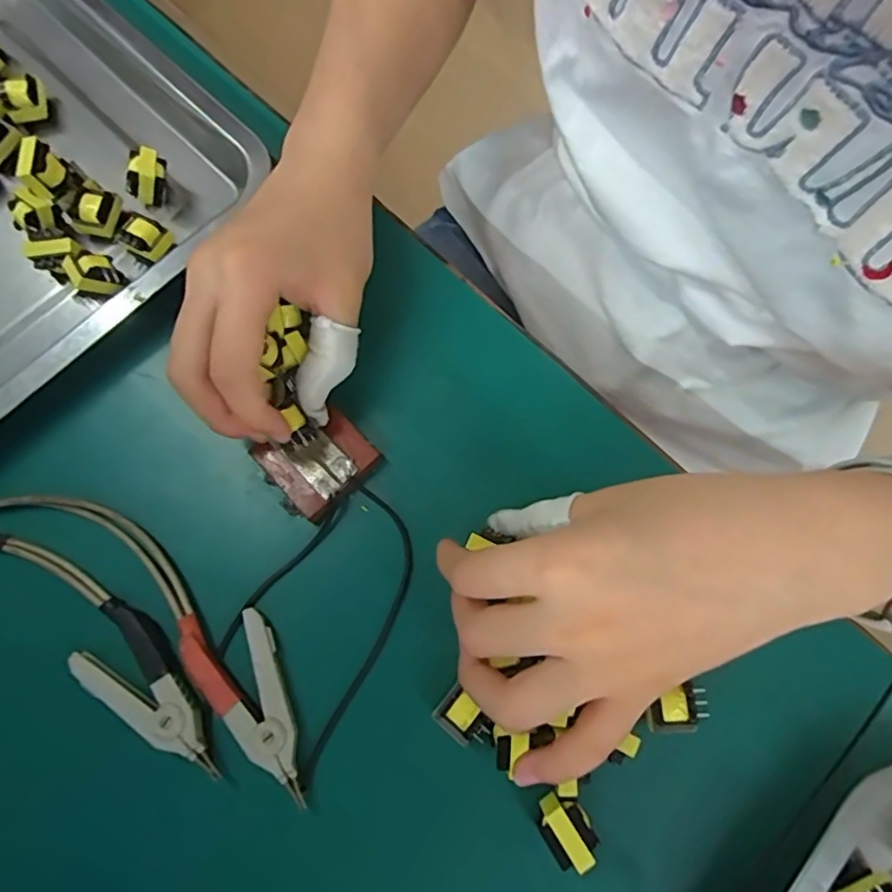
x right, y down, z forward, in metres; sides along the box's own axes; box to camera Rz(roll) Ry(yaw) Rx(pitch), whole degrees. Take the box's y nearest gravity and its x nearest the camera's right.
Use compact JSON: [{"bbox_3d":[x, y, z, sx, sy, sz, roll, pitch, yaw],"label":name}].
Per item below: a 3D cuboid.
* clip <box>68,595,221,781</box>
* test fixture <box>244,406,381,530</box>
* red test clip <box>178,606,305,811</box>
[{"bbox_3d":[-0.135,0.114,0.264,0.090,0.013,0.034,42,78,9],"label":"clip"},{"bbox_3d":[-0.068,0.006,0.295,0.051,0.013,0.051,-42,80,-11],"label":"test fixture"},{"bbox_3d":[-0.092,0.118,0.263,0.038,0.014,0.089,-21,76,-6],"label":"red test clip"}]

